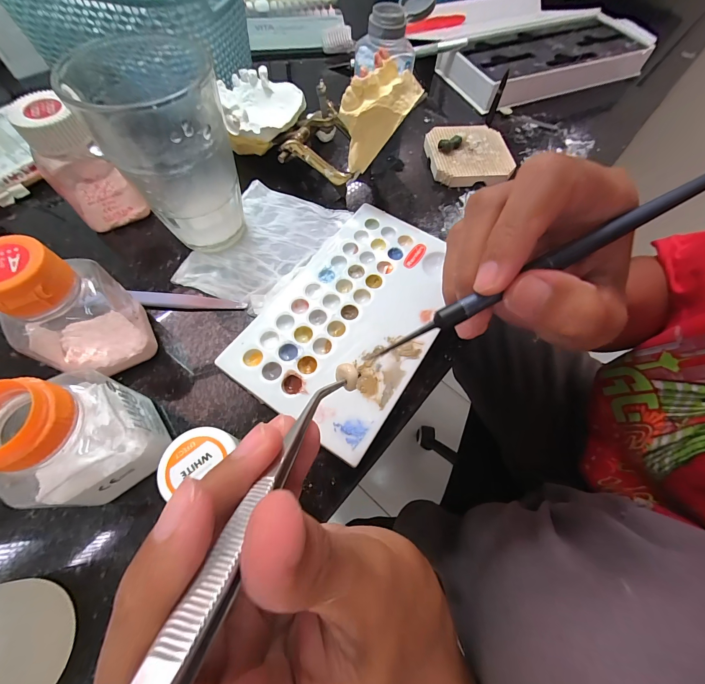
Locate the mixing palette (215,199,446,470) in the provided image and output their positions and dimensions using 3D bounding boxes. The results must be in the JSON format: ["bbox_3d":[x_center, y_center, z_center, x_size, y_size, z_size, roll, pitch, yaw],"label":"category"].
[{"bbox_3d":[0.002,-0.022,0.190,0.097,0.011,0.149,30,66,12],"label":"mixing palette"}]

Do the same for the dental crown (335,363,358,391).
[{"bbox_3d":[-0.002,0.014,0.127,0.009,0.006,0.009,0,61,-1],"label":"dental crown"}]

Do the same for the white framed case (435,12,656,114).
[{"bbox_3d":[0.210,-0.302,0.329,0.222,0.024,0.093,-24,67,-14],"label":"white framed case"}]

